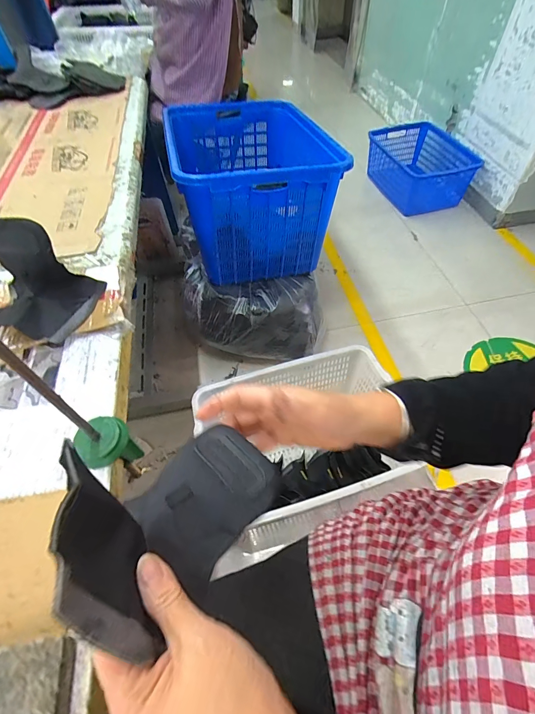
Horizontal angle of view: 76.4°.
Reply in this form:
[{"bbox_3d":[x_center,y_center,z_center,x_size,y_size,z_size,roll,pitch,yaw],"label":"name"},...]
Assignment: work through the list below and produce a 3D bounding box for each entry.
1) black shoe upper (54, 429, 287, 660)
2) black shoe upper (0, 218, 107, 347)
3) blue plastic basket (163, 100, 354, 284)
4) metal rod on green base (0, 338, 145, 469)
[{"bbox_3d":[-0.065,0.095,0.235,0.093,0.100,0.143,29,60,22],"label":"black shoe upper"},{"bbox_3d":[-0.336,-0.101,0.474,0.146,0.138,0.127,-5,54,-1],"label":"black shoe upper"},{"bbox_3d":[-0.073,-0.670,1.258,0.489,0.362,0.770,-12,56,-6],"label":"blue plastic basket"},{"bbox_3d":[-0.197,0.053,0.335,0.045,0.272,0.058,36,64,24],"label":"metal rod on green base"}]

